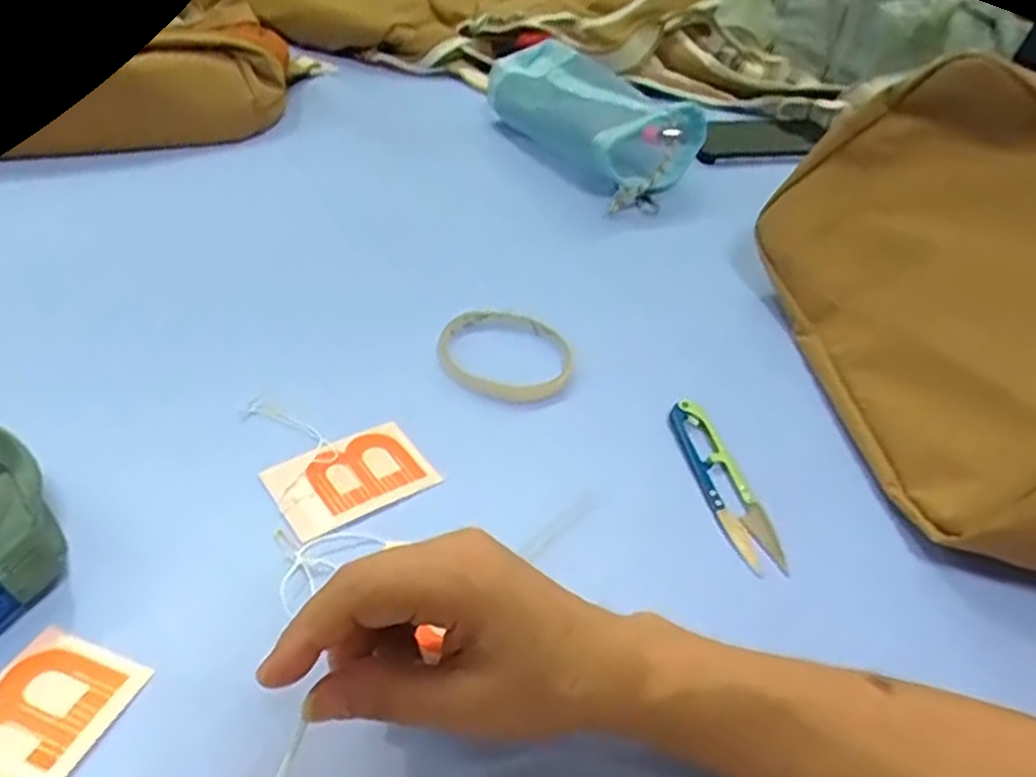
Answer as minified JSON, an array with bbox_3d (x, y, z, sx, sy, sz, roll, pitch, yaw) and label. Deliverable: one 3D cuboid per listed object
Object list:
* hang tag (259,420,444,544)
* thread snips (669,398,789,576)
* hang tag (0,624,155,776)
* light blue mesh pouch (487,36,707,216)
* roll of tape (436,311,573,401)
[{"bbox_3d":[-0.088,0.045,0.407,0.080,0.009,0.056,-22,48,-31],"label":"hang tag"},{"bbox_3d":[0.115,0.054,0.429,0.027,0.015,0.114,-13,50,-8],"label":"thread snips"},{"bbox_3d":[-0.189,0.131,0.291,0.055,0.004,0.080,17,42,14],"label":"hang tag"},{"bbox_3d":[0.068,-0.259,0.725,0.119,0.069,0.240,-21,46,-26],"label":"light blue mesh pouch"},{"bbox_3d":[-0.007,-0.023,0.493,0.078,0.009,0.086,-30,55,-33],"label":"roll of tape"}]

